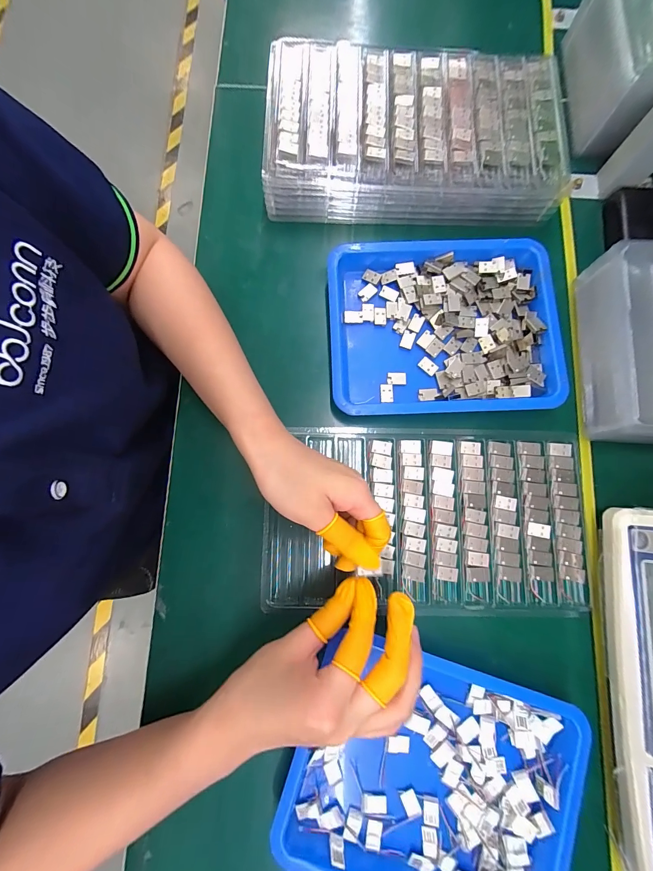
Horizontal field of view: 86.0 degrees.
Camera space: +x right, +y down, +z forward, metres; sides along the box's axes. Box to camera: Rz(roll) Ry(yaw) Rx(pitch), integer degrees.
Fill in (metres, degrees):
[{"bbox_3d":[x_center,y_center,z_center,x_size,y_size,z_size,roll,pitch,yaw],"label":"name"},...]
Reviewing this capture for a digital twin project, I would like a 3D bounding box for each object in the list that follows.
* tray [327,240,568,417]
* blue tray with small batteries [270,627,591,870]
[{"bbox_3d":[0.113,-0.104,0.341,0.216,0.025,0.170,-2,80,1],"label":"tray"},{"bbox_3d":[0.086,0.270,0.277,0.215,0.024,0.169,17,81,4],"label":"blue tray with small batteries"}]

